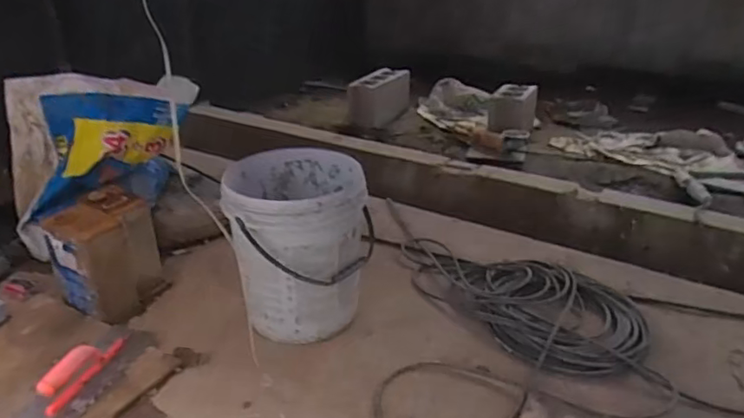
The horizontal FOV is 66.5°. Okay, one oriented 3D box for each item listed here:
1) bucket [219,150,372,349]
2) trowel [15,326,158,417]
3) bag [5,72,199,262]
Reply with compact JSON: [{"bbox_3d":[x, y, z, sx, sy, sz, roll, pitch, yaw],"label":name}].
[{"bbox_3d":[-0.154,0.075,1.265,0.297,0.325,0.288,-5,28,-7],"label":"bucket"},{"bbox_3d":[-0.551,0.295,1.105,0.116,0.079,0.277,9,29,18],"label":"trowel"},{"bbox_3d":[-0.700,-0.110,1.496,0.443,0.470,0.133,-1,25,-21],"label":"bag"}]

